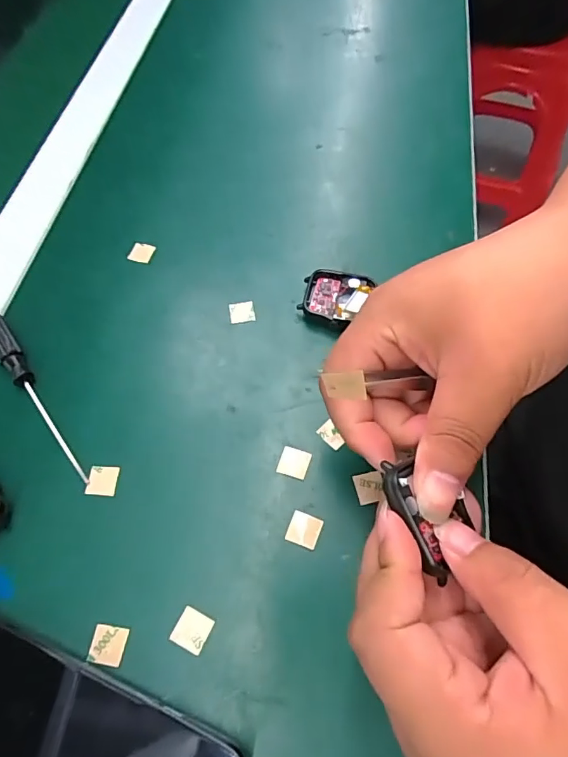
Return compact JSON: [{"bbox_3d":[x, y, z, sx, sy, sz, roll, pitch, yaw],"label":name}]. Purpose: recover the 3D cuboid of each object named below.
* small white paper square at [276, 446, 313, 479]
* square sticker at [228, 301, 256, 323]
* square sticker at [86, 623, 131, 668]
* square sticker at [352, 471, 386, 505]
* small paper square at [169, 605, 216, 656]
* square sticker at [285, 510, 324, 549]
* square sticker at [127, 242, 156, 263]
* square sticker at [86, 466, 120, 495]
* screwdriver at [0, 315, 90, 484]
[{"bbox_3d":[0.005,0.045,0.257,0.015,0.004,0.016,16,61,11],"label":"small white paper square"},{"bbox_3d":[-0.027,-0.042,0.305,0.016,0.004,0.016,-9,61,-4],"label":"square sticker"},{"bbox_3d":[-0.079,0.119,0.216,0.016,0.004,0.015,7,61,5],"label":"square sticker"},{"bbox_3d":[0.044,0.056,0.249,0.015,0.004,0.015,-14,71,5],"label":"square sticker"},{"bbox_3d":[-0.042,0.115,0.220,0.015,0.004,0.016,23,63,12],"label":"small paper square"},{"bbox_3d":[0.010,0.075,0.240,0.016,0.004,0.016,19,63,11],"label":"square sticker"},{"bbox_3d":[-0.098,-0.086,0.331,0.015,0.004,0.014,16,70,6],"label":"square sticker"},{"bbox_3d":[-0.096,0.054,0.255,0.015,0.004,0.015,4,61,-2],"label":"square sticker"},{"bbox_3d":[-0.145,0.005,0.274,0.013,0.011,0.129,-34,66,-17],"label":"screwdriver"}]

